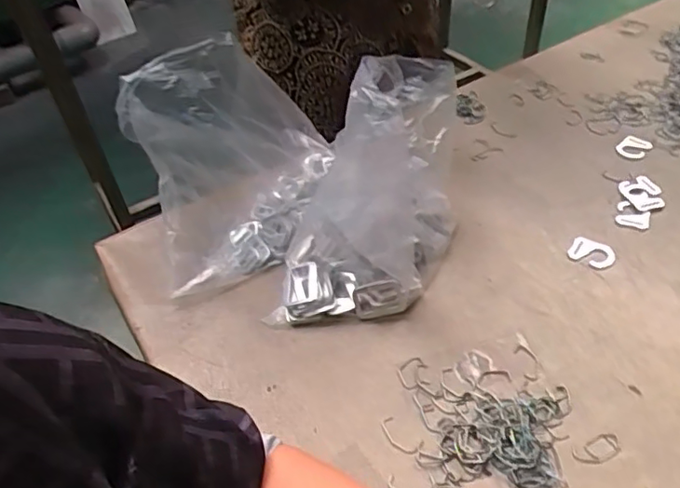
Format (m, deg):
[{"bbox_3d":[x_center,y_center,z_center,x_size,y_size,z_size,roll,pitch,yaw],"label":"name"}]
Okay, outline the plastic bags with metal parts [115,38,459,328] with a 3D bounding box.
[{"bbox_3d":[-0.052,-0.078,0.602,0.315,0.206,0.221,9,45,14],"label":"plastic bags with metal parts"}]

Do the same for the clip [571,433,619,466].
[{"bbox_3d":[0.209,0.167,0.471,0.041,0.004,0.020,-17,45,-13],"label":"clip"}]

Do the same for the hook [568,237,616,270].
[{"bbox_3d":[0.273,0.009,0.629,0.043,0.005,0.039,26,51,27],"label":"hook"}]

